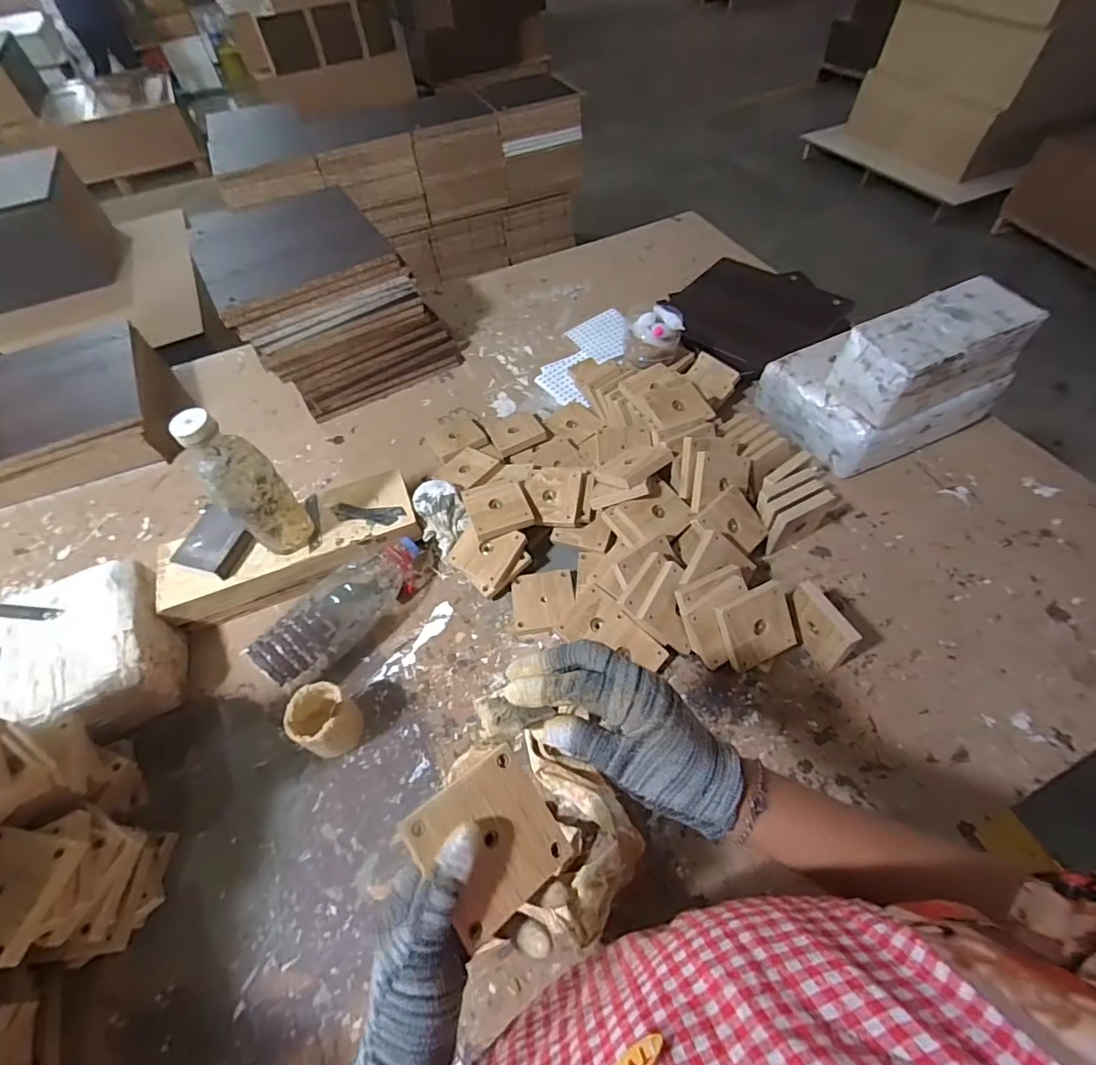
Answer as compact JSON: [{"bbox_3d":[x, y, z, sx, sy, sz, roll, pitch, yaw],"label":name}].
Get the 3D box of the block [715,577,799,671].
[{"bbox_3d":[0.244,0.110,0.600,0.085,0.010,0.085,-25,99,-8],"label":"block"}]

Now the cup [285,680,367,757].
[{"bbox_3d":[-0.252,0.215,0.590,0.064,0.073,0.064,-2,55,3],"label":"cup"}]

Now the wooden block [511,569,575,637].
[{"bbox_3d":[-0.006,0.093,0.692,0.082,0.019,0.086,-6,55,-1],"label":"wooden block"}]

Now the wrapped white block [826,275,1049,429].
[{"bbox_3d":[0.524,-0.246,0.707,0.225,0.097,0.113,-24,57,-12],"label":"wrapped white block"}]

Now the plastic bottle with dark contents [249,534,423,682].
[{"bbox_3d":[-0.254,0.100,0.667,0.073,0.086,0.231,32,63,23],"label":"plastic bottle with dark contents"}]

